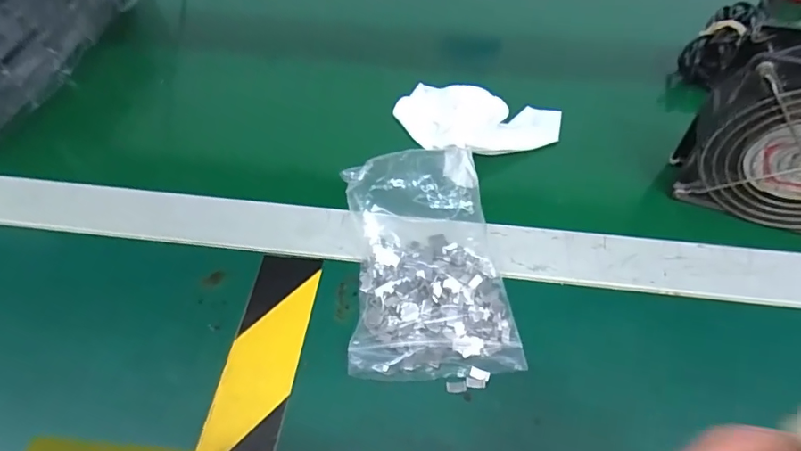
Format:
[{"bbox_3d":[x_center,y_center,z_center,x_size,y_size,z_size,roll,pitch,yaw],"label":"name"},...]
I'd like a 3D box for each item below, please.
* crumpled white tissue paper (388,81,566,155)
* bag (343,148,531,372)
[{"bbox_3d":[0.061,-0.079,0.383,0.128,0.028,0.057,3,52,3],"label":"crumpled white tissue paper"},{"bbox_3d":[0.015,0.015,0.301,0.094,0.042,0.142,-5,52,-3],"label":"bag"}]

